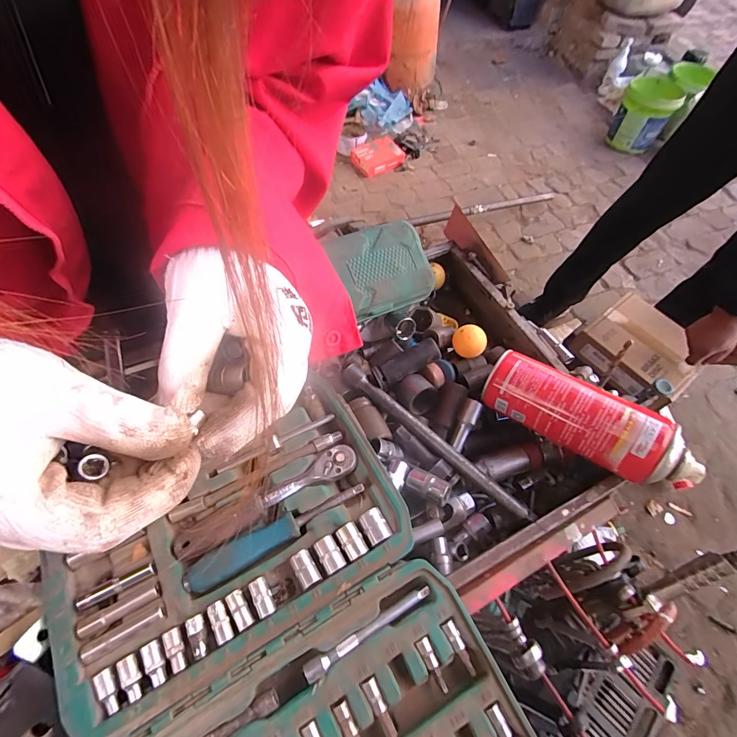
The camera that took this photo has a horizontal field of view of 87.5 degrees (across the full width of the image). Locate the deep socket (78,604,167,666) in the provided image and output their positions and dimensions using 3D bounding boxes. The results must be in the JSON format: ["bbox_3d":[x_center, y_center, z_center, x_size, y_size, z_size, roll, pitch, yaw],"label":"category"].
[{"bbox_3d":[-0.164,0.177,0.258,0.053,0.008,0.011,-25,63,-17],"label":"deep socket"}]

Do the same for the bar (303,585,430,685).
[{"bbox_3d":[0.001,0.183,0.271,0.099,0.011,0.010,-26,64,-17],"label":"bar"}]

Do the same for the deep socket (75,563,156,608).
[{"bbox_3d":[-0.179,0.154,0.273,0.048,0.011,0.008,-26,63,-17],"label":"deep socket"}]

